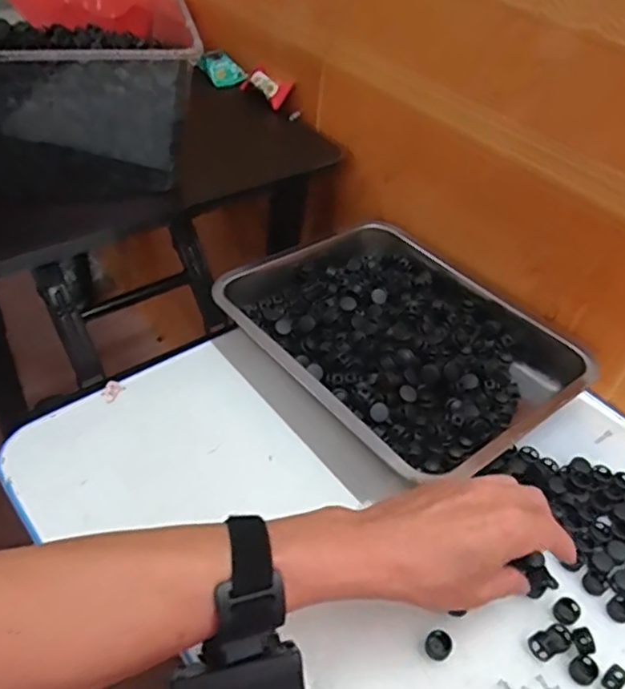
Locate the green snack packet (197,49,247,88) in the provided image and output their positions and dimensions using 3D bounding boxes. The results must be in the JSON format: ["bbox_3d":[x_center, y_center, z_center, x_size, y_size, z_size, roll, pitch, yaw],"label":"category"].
[{"bbox_3d":[-0.120,-0.361,0.841,0.041,0.008,0.058,-37,81,-7],"label":"green snack packet"}]

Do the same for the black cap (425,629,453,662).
[{"bbox_3d":[0.084,0.200,0.427,0.016,0.010,0.017,4,44,-4],"label":"black cap"}]

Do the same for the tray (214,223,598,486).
[{"bbox_3d":[0.089,-0.012,0.623,0.264,0.054,0.314,-28,54,-31],"label":"tray"}]

